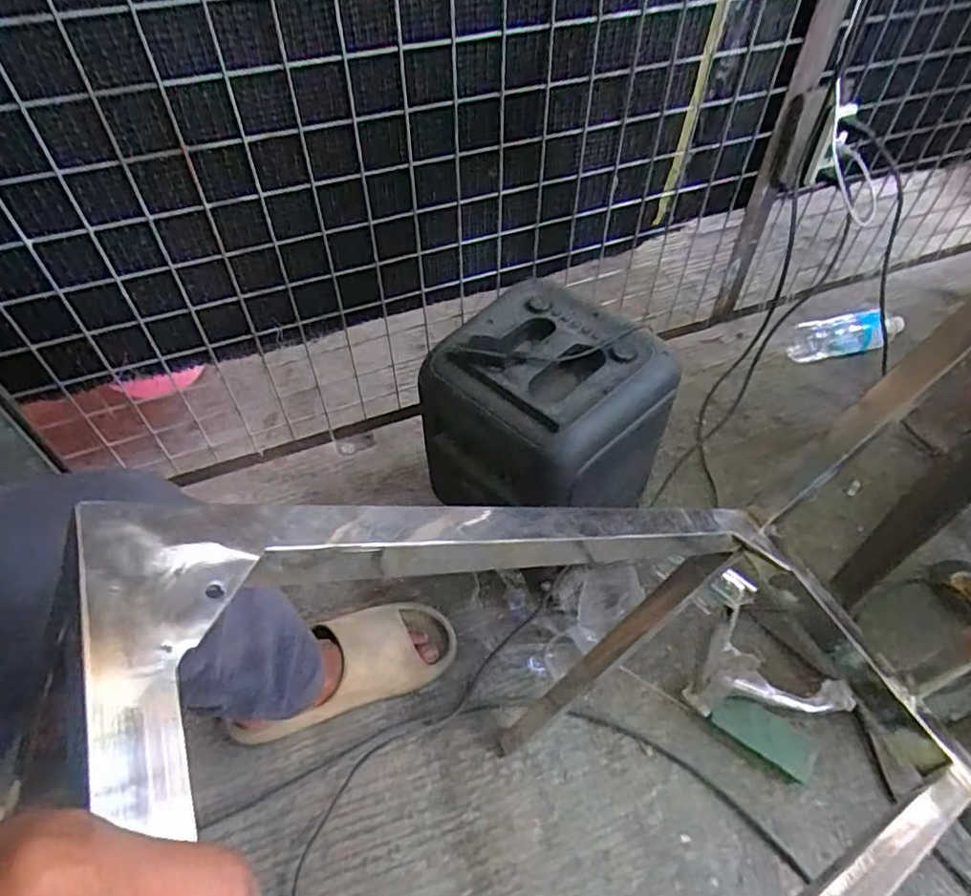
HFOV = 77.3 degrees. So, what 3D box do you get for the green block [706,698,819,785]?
[{"bbox_3d":[0.347,0.361,0.758,0.122,0.019,0.055,30,56,21],"label":"green block"}]

